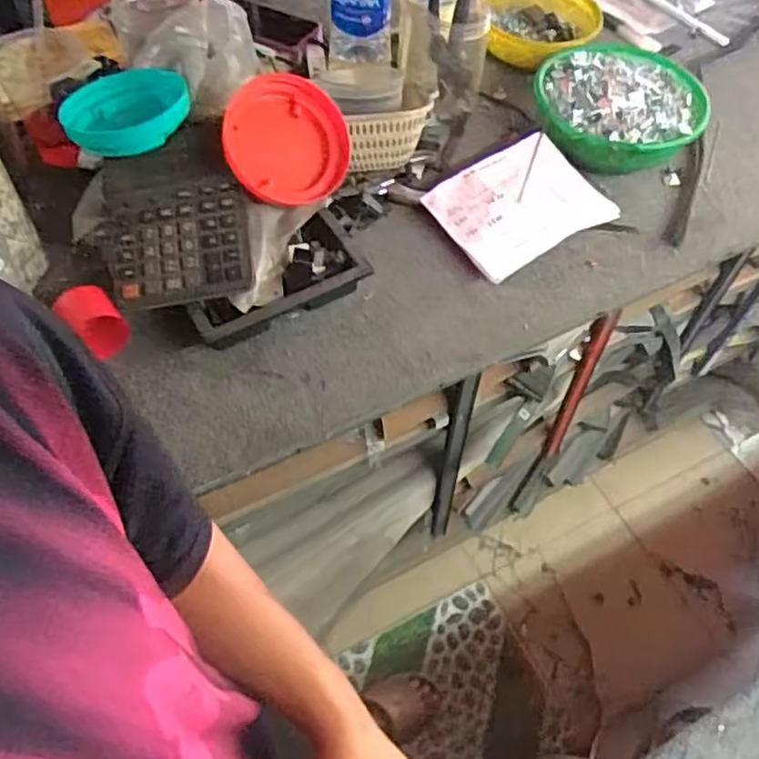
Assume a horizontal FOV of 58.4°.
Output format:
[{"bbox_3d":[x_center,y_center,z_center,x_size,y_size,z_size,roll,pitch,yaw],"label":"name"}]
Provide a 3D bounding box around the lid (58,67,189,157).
[{"bbox_3d":[-0.294,-0.312,0.788,0.139,0.030,0.126,-24,59,-17],"label":"lid"}]

